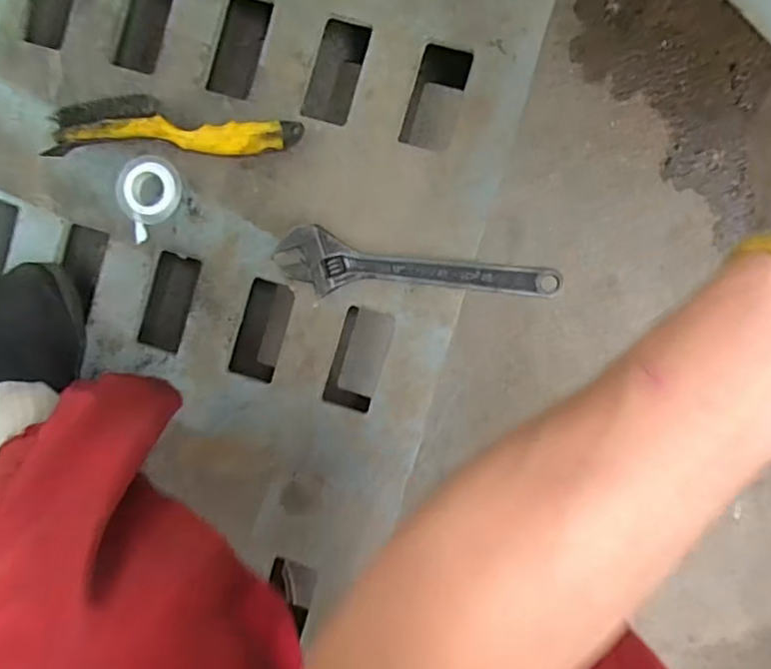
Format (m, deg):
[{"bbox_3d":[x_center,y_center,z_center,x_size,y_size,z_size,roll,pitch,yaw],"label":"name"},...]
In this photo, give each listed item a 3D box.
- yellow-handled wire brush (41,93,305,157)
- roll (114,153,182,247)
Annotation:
[{"bbox_3d":[-0.220,-0.214,0.613,0.265,0.044,0.057,3,96,6],"label":"yellow-handled wire brush"},{"bbox_3d":[-0.248,-0.148,0.626,0.069,0.013,0.078,-21,93,8],"label":"roll"}]

